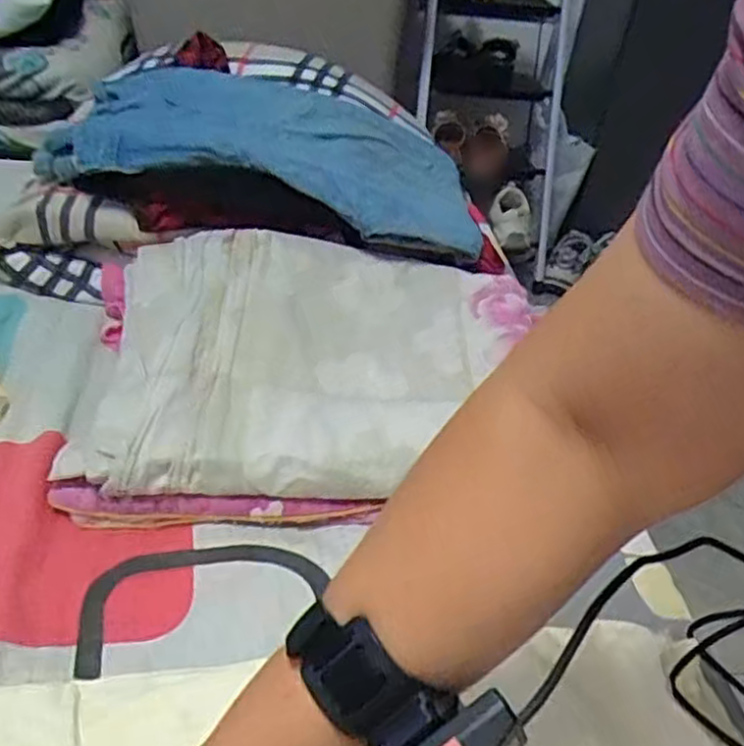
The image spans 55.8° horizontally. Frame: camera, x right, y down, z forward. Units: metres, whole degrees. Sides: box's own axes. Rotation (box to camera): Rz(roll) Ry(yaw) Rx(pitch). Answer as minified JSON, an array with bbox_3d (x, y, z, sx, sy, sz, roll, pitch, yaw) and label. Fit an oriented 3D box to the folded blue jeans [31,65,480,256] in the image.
[{"bbox_3d":[-0.130,-0.258,0.802,0.462,0.089,0.334,3,36,-7],"label":"folded blue jeans"}]

